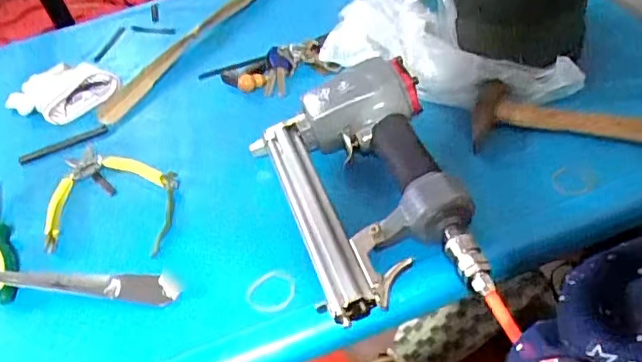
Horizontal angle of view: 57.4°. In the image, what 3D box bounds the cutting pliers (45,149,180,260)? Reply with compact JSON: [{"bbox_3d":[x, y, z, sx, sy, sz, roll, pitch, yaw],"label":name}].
[{"bbox_3d":[-0.201,0.016,0.568,0.122,0.008,0.139,-7,47,1],"label":"cutting pliers"}]

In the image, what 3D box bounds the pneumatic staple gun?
[{"bbox_3d":[0.034,0.003,0.507,0.153,0.074,0.251,-12,47,-4],"label":"pneumatic staple gun"}]

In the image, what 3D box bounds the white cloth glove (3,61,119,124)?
[{"bbox_3d":[-0.306,-0.107,0.689,0.106,0.025,0.093,27,54,29],"label":"white cloth glove"}]

